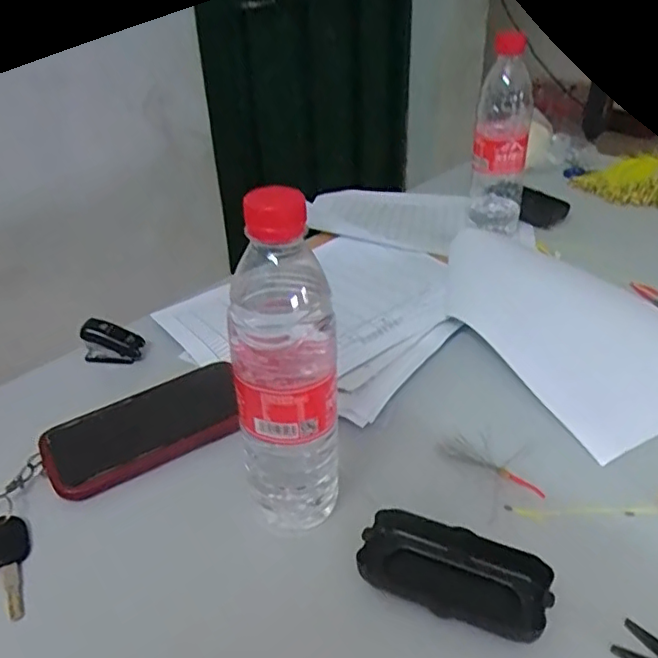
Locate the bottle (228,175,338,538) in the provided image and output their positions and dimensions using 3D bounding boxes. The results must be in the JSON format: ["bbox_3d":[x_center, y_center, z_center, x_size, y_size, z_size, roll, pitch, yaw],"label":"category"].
[{"bbox_3d":[-0.027,0.028,0.362,0.062,0.218,0.061,-7,35,-5],"label":"bottle"}]

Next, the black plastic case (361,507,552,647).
[{"bbox_3d":[0.076,0.148,0.371,0.110,0.024,0.048,14,39,22],"label":"black plastic case"}]

